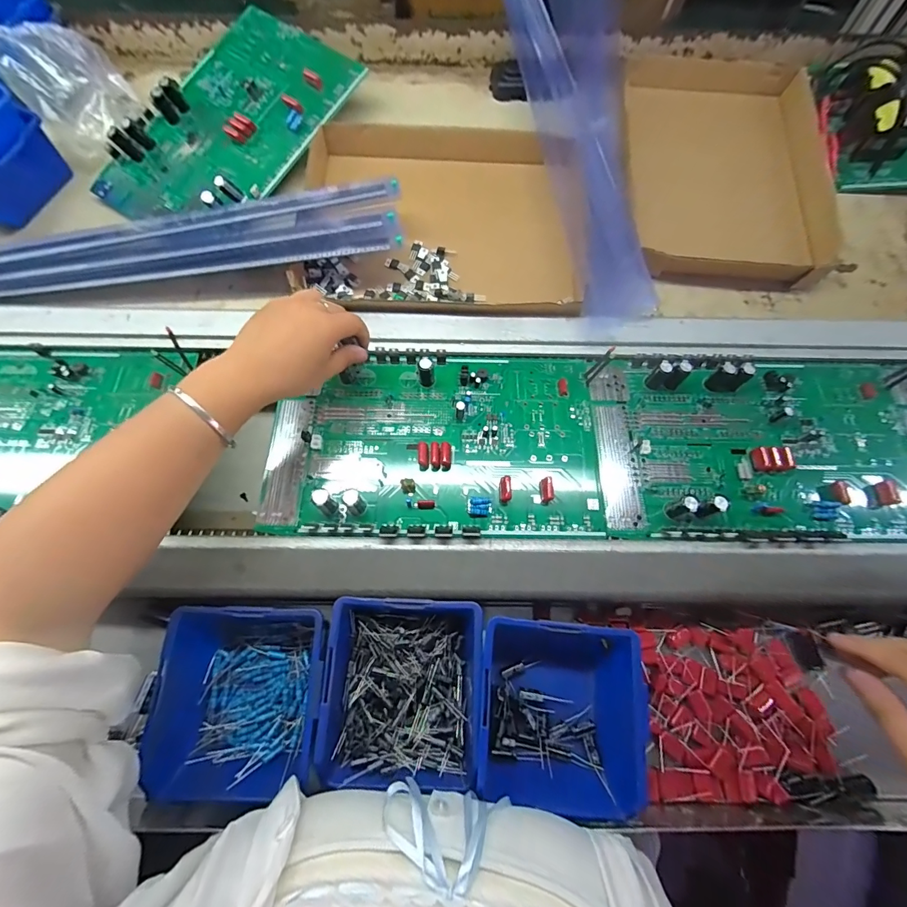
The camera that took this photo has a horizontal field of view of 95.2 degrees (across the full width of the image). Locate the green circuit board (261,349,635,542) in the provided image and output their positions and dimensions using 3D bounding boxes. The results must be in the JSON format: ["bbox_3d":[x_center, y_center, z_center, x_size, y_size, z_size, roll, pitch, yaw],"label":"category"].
[{"bbox_3d":[-0.001,-0.013,0.393,0.342,0.019,0.184,-1,68,-3],"label":"green circuit board"}]

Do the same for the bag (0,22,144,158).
[{"bbox_3d":[-0.435,-0.422,0.471,0.111,0.082,0.110,-38,74,-15],"label":"bag"}]

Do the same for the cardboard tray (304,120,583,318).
[{"bbox_3d":[-0.018,-0.273,0.470,0.284,0.044,0.284,-1,68,-2],"label":"cardboard tray"}]

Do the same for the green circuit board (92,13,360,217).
[{"bbox_3d":[-0.261,-0.385,0.478,0.190,0.050,0.310,33,84,8],"label":"green circuit board"}]

